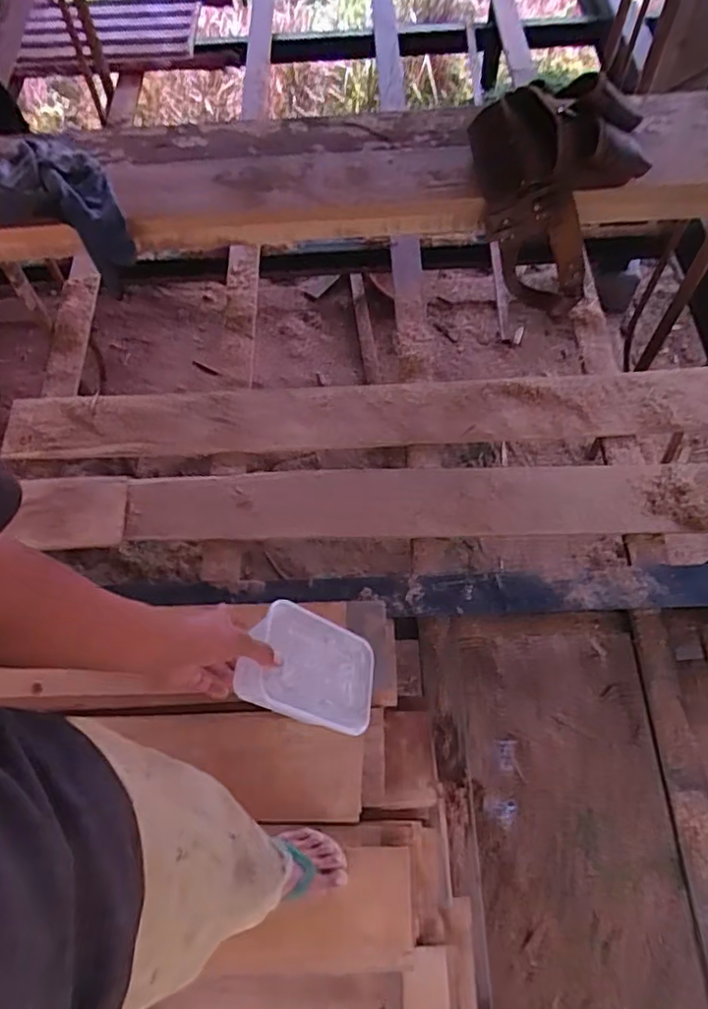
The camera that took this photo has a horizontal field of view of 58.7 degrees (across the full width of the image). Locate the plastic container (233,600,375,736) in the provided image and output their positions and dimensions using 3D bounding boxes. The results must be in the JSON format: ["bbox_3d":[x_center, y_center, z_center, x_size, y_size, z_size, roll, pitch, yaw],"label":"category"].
[{"bbox_3d":[-0.048,0.201,0.753,0.048,0.195,0.120,-24,48,40],"label":"plastic container"}]

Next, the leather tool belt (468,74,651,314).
[{"bbox_3d":[0.364,-0.577,1.214,0.270,0.350,0.247,-3,63,2],"label":"leather tool belt"}]

